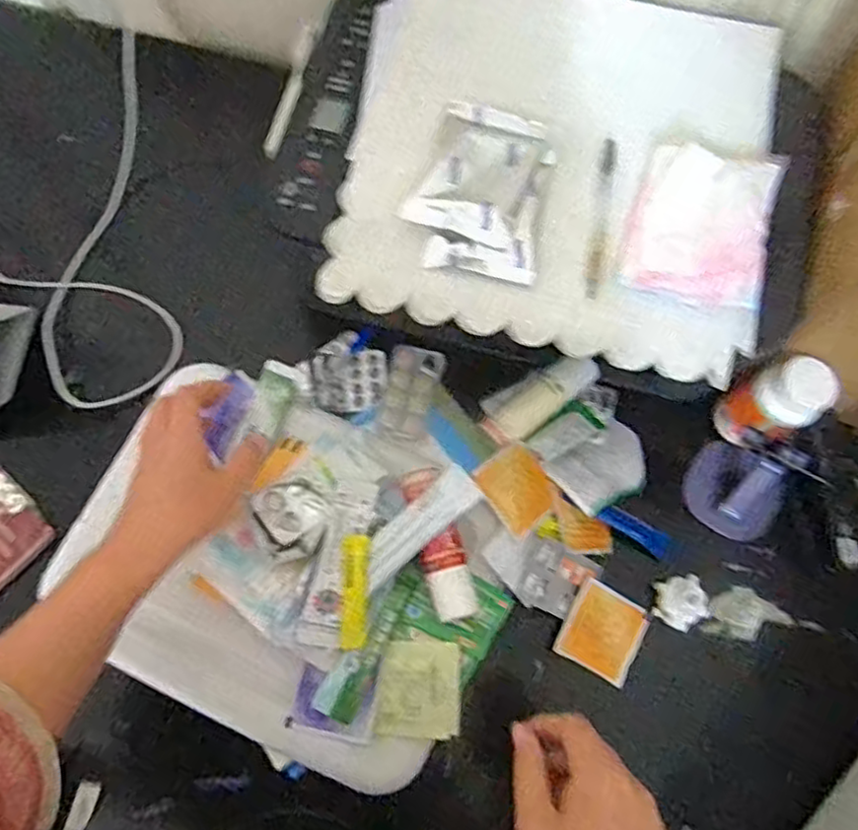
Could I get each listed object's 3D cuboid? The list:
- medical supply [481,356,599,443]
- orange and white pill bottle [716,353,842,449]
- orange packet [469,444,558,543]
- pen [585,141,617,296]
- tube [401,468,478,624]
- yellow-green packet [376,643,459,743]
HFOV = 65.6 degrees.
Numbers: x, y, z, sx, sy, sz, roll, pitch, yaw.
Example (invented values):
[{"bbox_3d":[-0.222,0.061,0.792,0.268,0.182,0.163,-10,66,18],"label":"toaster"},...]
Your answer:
[{"bbox_3d":[0.102,-0.018,0.594,0.102,0.032,0.049,-31,77,4],"label":"medical supply"},{"bbox_3d":[0.292,-0.009,0.559,0.056,0.100,0.050,-5,74,-3],"label":"orange and white pill bottle"},{"bbox_3d":[0.073,0.061,0.552,0.059,0.004,0.064,-36,86,-28],"label":"orange packet"},{"bbox_3d":[0.134,-0.156,0.518,0.012,0.005,0.138,11,74,1],"label":"pen"},{"bbox_3d":[0.008,0.099,0.514,0.034,0.024,0.114,-13,75,-6],"label":"tube"},{"bbox_3d":[-0.008,0.208,0.504,0.060,0.006,0.065,2,74,-1],"label":"yellow-green packet"}]

